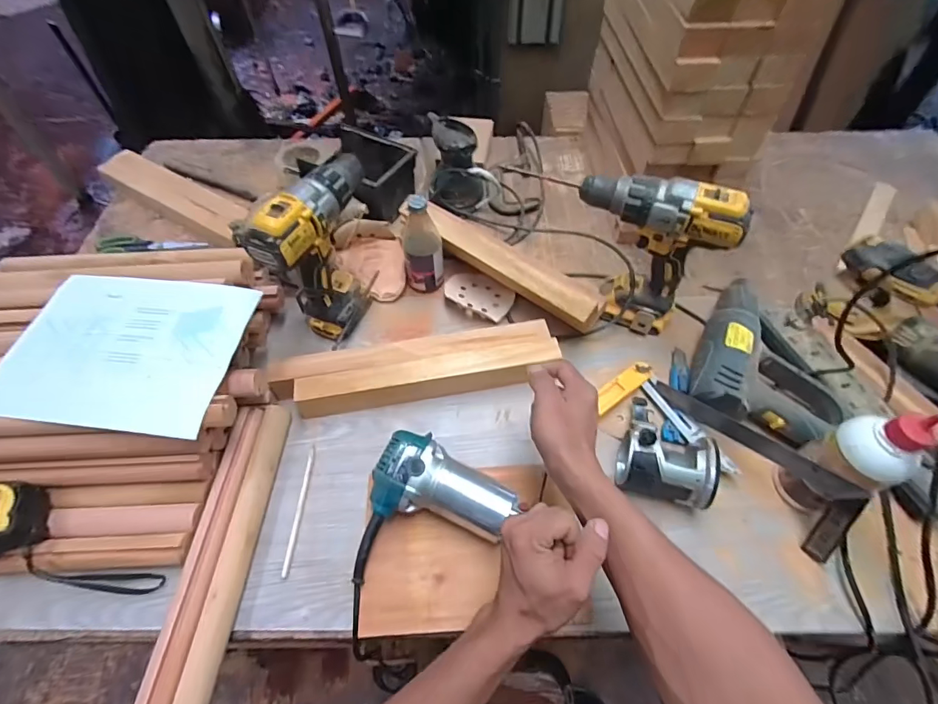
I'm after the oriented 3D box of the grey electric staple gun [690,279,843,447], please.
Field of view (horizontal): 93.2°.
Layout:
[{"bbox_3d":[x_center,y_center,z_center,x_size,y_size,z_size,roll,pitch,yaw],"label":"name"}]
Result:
[{"bbox_3d":[0.426,0.019,0.630,0.188,0.076,0.242,28,61,18],"label":"grey electric staple gun"}]

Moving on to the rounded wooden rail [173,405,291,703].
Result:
[{"bbox_3d":[-0.269,0.247,0.512,0.034,0.028,0.394,2,56,1],"label":"rounded wooden rail"}]

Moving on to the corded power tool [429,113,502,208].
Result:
[{"bbox_3d":[-0.017,-0.366,0.857,0.126,0.134,0.133,-9,57,-6],"label":"corded power tool"}]

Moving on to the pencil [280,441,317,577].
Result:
[{"bbox_3d":[-0.213,0.196,0.558,0.008,0.006,0.157,2,56,1],"label":"pencil"}]

